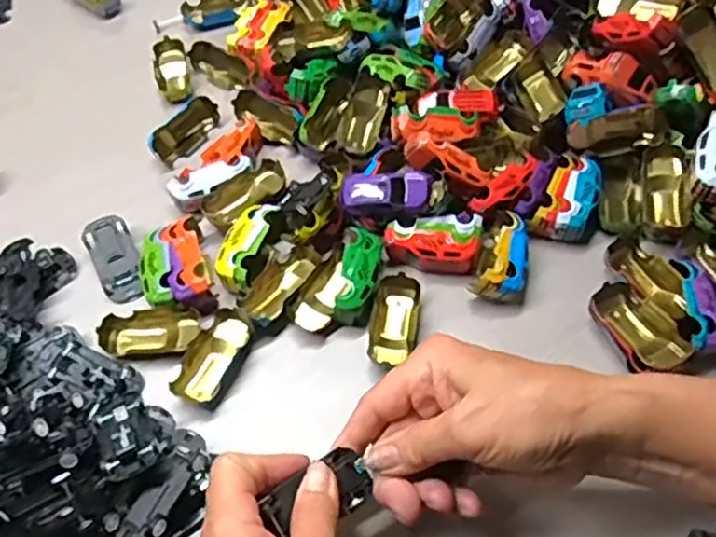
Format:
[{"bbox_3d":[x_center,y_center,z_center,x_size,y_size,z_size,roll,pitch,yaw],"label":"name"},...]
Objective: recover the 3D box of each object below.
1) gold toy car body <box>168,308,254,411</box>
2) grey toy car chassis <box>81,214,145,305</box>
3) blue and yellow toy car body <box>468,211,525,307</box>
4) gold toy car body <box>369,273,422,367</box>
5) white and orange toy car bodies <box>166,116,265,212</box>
[{"bbox_3d":[-0.092,0.056,0.435,0.031,0.016,0.063,20,61,14],"label":"gold toy car body"},{"bbox_3d":[-0.170,-0.007,0.480,0.030,0.013,0.066,-25,61,-12],"label":"grey toy car chassis"},{"bbox_3d":[0.098,-0.007,0.454,0.033,0.028,0.064,16,61,12],"label":"blue and yellow toy car body"},{"bbox_3d":[0.023,0.034,0.438,0.028,0.019,0.066,7,59,7],"label":"gold toy car body"},{"bbox_3d":[-0.099,-0.075,0.507,0.033,0.022,0.088,34,66,21],"label":"white and orange toy car bodies"}]

